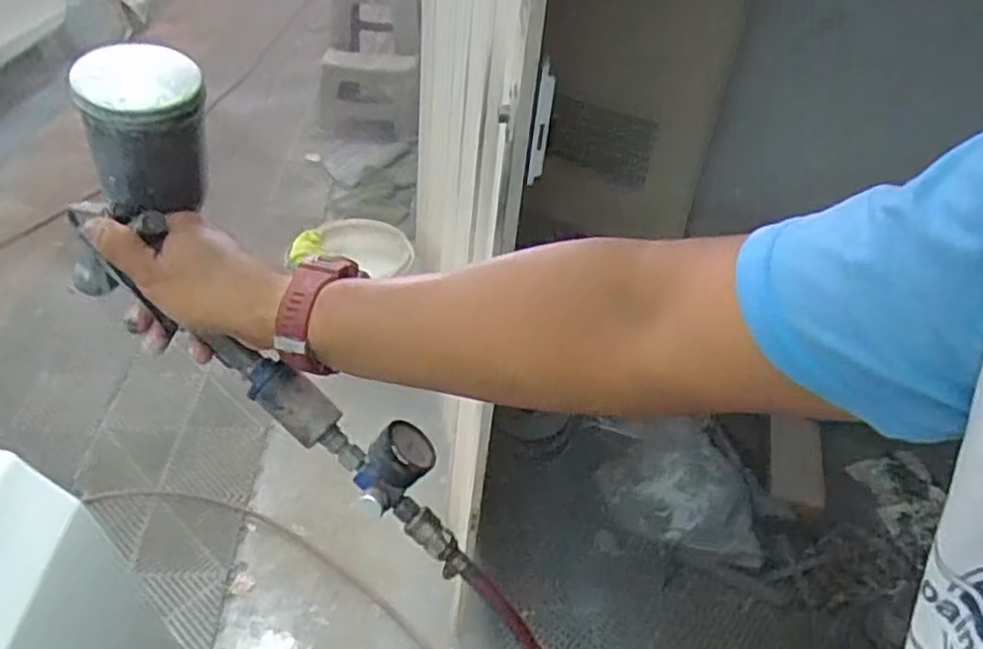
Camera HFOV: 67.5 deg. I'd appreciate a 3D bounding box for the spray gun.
[{"bbox_3d":[-0.166,0.010,0.518,0.088,0.142,0.403,-39,94,-40],"label":"spray gun"}]

